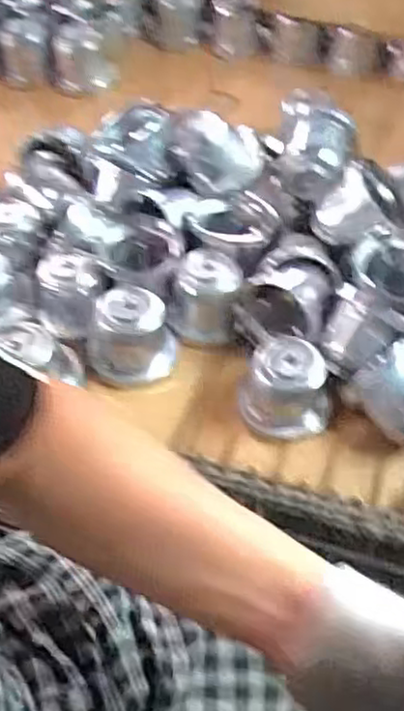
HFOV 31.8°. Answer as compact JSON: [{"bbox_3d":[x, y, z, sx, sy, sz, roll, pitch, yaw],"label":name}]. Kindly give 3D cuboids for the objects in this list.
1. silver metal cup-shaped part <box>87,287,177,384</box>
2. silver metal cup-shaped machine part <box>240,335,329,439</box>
[{"bbox_3d":[-0.074,-0.020,0.723,0.084,0.074,0.074,11,54,12],"label":"silver metal cup-shaped part"},{"bbox_3d":[0.081,0.031,0.687,0.087,0.070,0.071,2,53,6],"label":"silver metal cup-shaped machine part"}]

